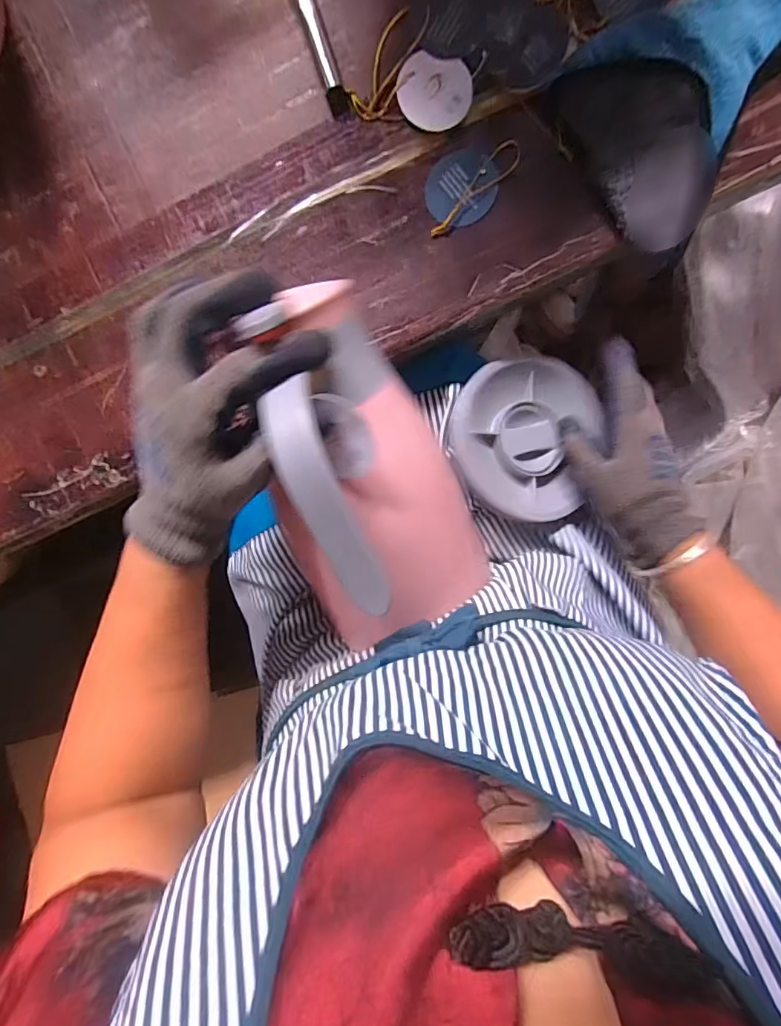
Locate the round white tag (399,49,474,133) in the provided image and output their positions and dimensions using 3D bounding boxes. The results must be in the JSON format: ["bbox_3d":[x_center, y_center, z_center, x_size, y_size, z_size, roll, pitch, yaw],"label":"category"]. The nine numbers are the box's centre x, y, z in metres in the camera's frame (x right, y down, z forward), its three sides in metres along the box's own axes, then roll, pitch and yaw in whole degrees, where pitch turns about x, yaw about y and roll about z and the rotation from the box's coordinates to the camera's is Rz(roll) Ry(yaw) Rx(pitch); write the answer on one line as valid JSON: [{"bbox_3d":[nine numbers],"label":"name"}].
[{"bbox_3d":[0.031,-0.293,0.345,0.050,0.004,0.042,14,108,0],"label":"round white tag"}]

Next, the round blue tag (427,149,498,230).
[{"bbox_3d":[0.051,-0.232,0.352,0.050,0.004,0.048,0,98,3],"label":"round blue tag"}]

